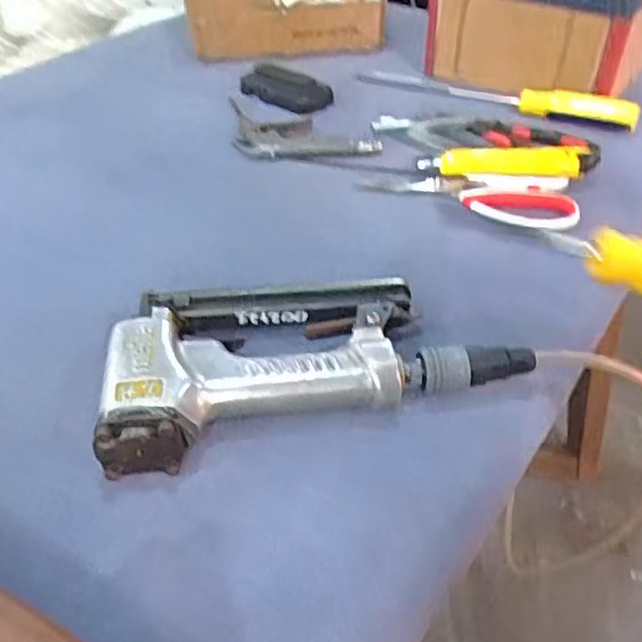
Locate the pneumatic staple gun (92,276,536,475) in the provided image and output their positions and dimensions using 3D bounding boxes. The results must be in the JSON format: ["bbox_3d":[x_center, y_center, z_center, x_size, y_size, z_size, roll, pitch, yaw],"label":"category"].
[{"bbox_3d":[-0.005,0.016,0.418,0.252,0.041,0.129,-8,41,-10],"label":"pneumatic staple gun"}]

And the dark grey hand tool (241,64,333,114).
[{"bbox_3d":[-0.041,-0.253,0.745,0.103,0.033,0.034,15,43,17],"label":"dark grey hand tool"}]

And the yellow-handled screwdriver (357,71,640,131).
[{"bbox_3d":[0.177,-0.248,0.716,0.293,0.039,0.040,23,46,26],"label":"yellow-handled screwdriver"}]

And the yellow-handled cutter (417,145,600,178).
[{"bbox_3d":[0.163,-0.137,0.593,0.148,0.028,0.021,3,40,3],"label":"yellow-handled cutter"}]

